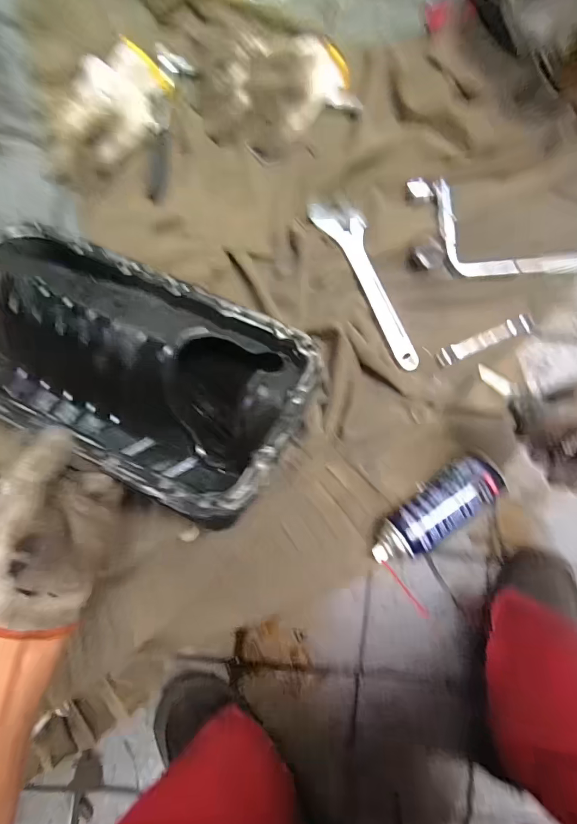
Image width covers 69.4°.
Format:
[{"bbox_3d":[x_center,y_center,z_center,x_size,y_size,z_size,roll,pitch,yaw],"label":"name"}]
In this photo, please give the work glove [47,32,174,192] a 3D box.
[{"bbox_3d":[-0.230,-0.364,0.512,0.182,0.025,0.106,-45,91,-8],"label":"work glove"}]

